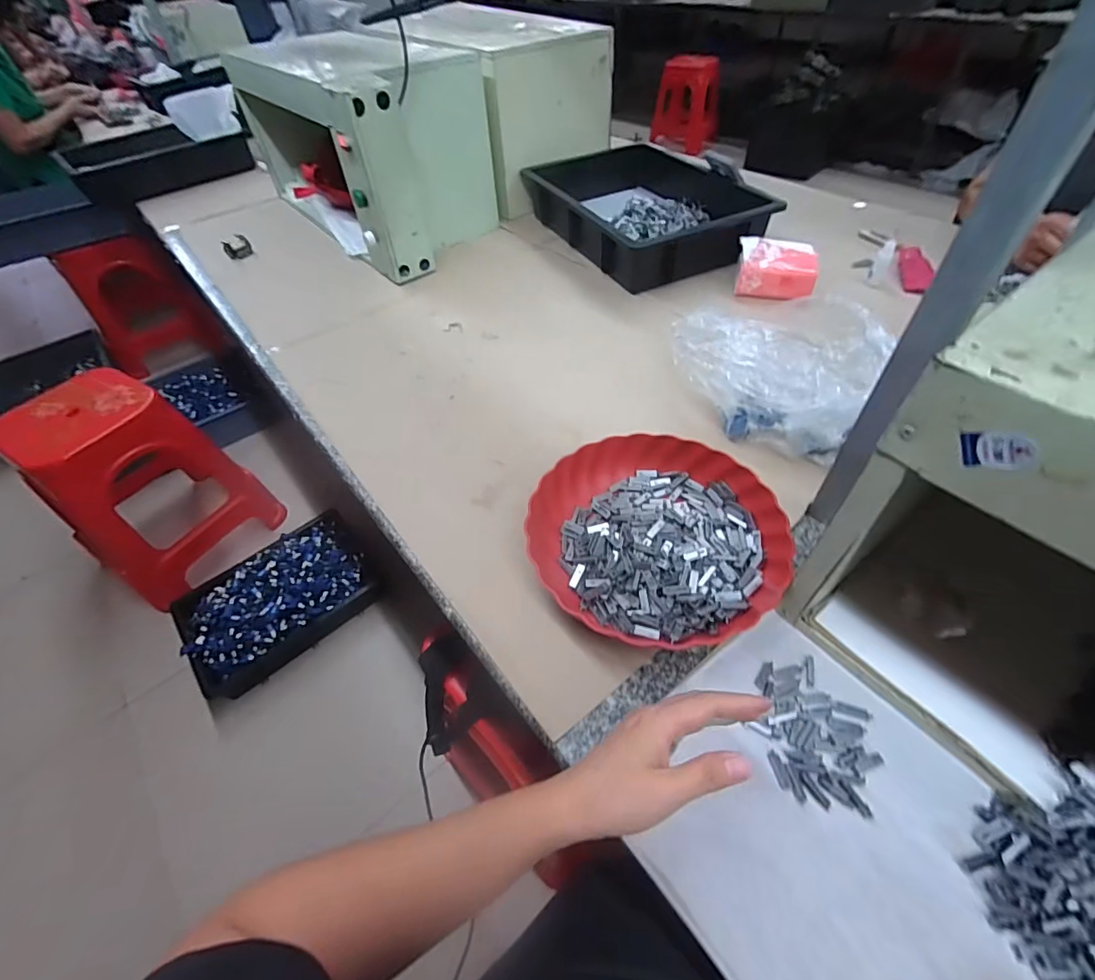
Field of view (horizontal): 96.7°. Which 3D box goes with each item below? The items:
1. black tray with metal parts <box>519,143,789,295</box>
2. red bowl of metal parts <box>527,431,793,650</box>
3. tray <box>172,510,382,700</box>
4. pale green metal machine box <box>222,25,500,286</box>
[{"bbox_3d":[0.186,-0.554,0.961,0.314,0.094,0.458,-24,52,-15],"label":"black tray with metal parts"},{"bbox_3d":[0.110,0.042,0.491,0.240,0.050,0.223,-2,50,3],"label":"red bowl of metal parts"},{"bbox_3d":[-0.693,0.264,1.250,0.446,0.147,0.329,-32,54,-21],"label":"tray"},{"bbox_3d":[-0.381,-0.732,1.021,0.336,0.296,0.673,-31,54,-20],"label":"pale green metal machine box"}]

